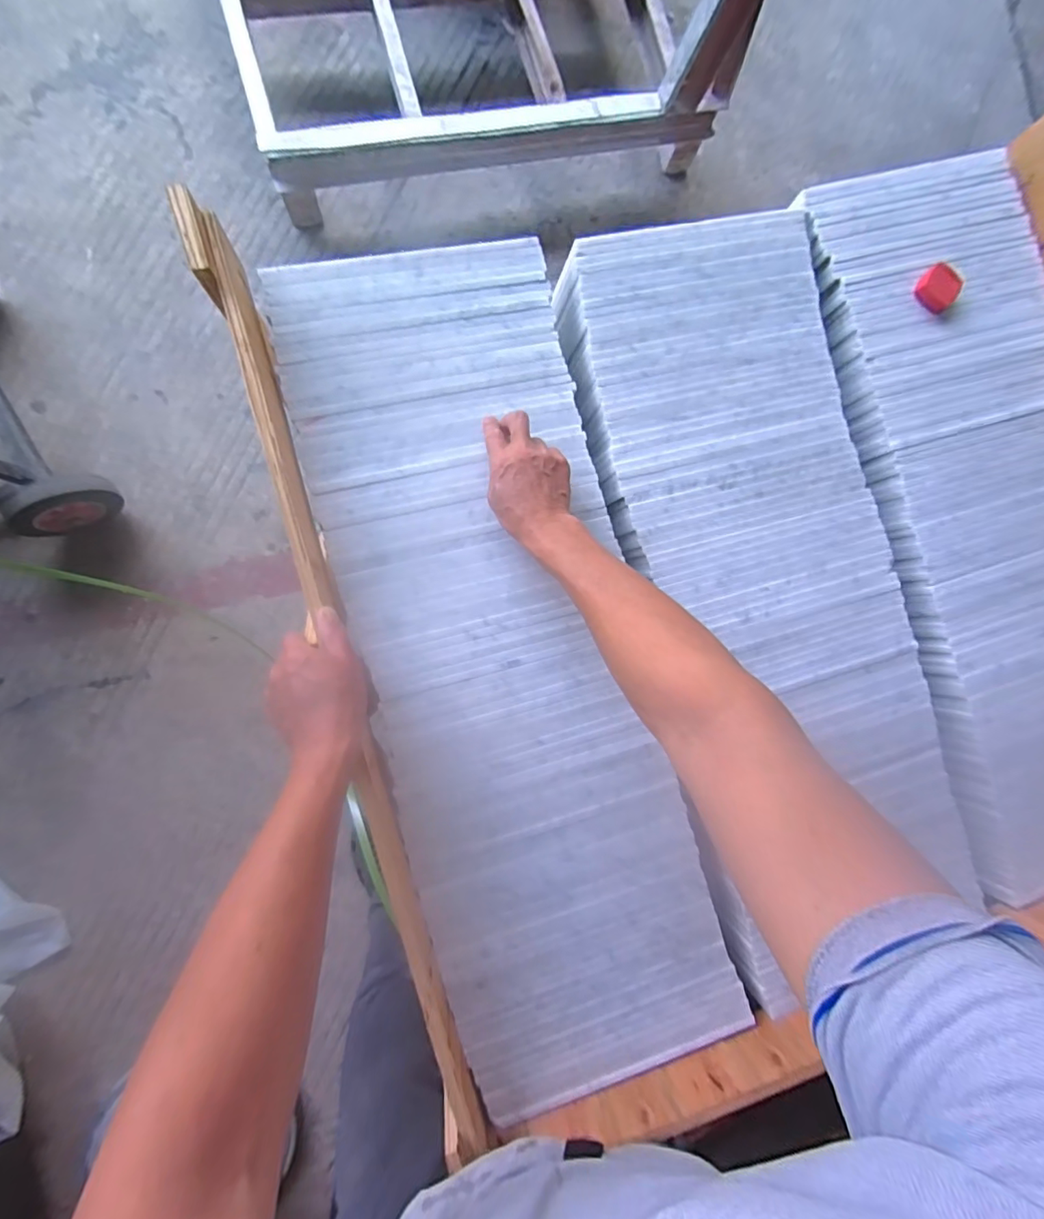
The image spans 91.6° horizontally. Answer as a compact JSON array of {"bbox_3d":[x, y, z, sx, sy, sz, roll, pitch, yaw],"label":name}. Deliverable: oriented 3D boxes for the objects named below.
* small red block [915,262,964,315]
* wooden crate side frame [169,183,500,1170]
[{"bbox_3d":[0.534,-0.411,0.649,0.058,0.020,0.052,-39,93,-9],"label":"small red block"},{"bbox_3d":[-0.173,0.083,0.499,0.031,0.088,0.940,-16,92,-10],"label":"wooden crate side frame"}]

